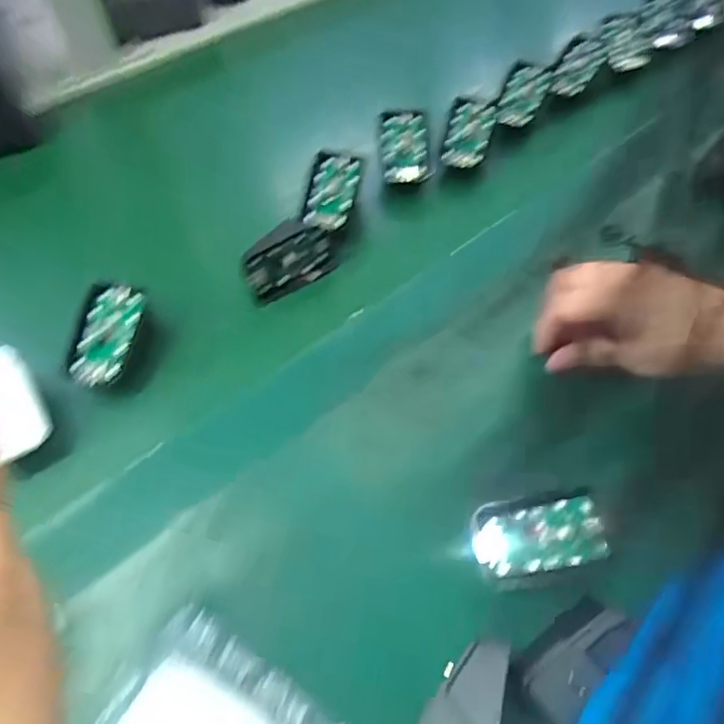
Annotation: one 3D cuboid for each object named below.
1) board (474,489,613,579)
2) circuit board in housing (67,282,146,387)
[{"bbox_3d":[0.094,0.093,0.295,0.068,0.007,0.039,-13,58,10],"label":"board"},{"bbox_3d":[-0.173,-0.019,0.367,0.038,0.012,0.070,8,76,1],"label":"circuit board in housing"}]

